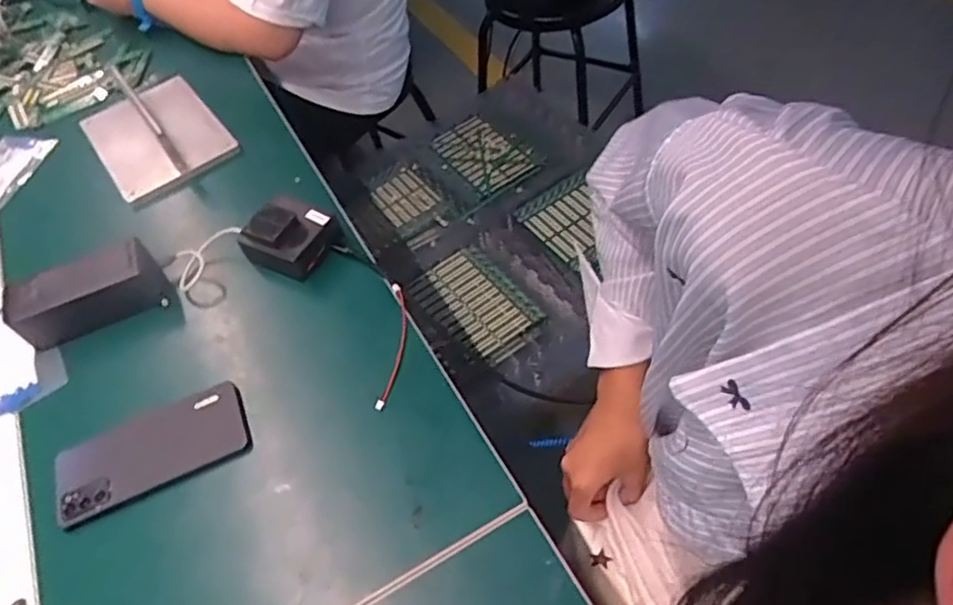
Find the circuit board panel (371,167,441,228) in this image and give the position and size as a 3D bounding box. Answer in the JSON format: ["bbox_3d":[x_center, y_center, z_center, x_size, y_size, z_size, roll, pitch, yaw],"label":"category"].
[{"bbox_3d":[-0.126,-0.187,1.159,0.095,0.008,0.120,-40,60,-8],"label":"circuit board panel"}]

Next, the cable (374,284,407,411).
[{"bbox_3d":[-0.074,0.037,0.587,0.017,0.005,0.131,0,55,5],"label":"cable"}]

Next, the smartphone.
[{"bbox_3d":[-0.271,0.123,0.547,0.155,0.006,0.075,-23,56,-10],"label":"smartphone"}]

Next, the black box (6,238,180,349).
[{"bbox_3d":[-0.375,-0.009,0.629,0.132,0.057,0.049,-23,54,-11],"label":"black box"}]

